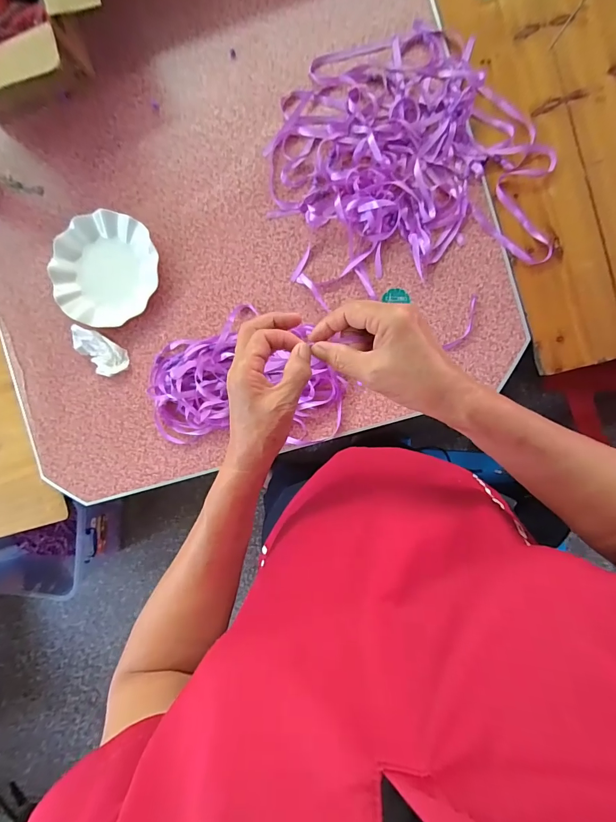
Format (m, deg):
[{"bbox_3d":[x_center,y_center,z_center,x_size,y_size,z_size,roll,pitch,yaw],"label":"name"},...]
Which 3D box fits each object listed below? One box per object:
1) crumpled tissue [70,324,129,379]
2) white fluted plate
[{"bbox_3d":[-0.356,-0.098,0.634,0.097,0.030,0.057,35,95,2],"label":"crumpled tissue"},{"bbox_3d":[-0.341,-0.235,0.630,0.171,0.027,0.173,-10,92,5],"label":"white fluted plate"}]

